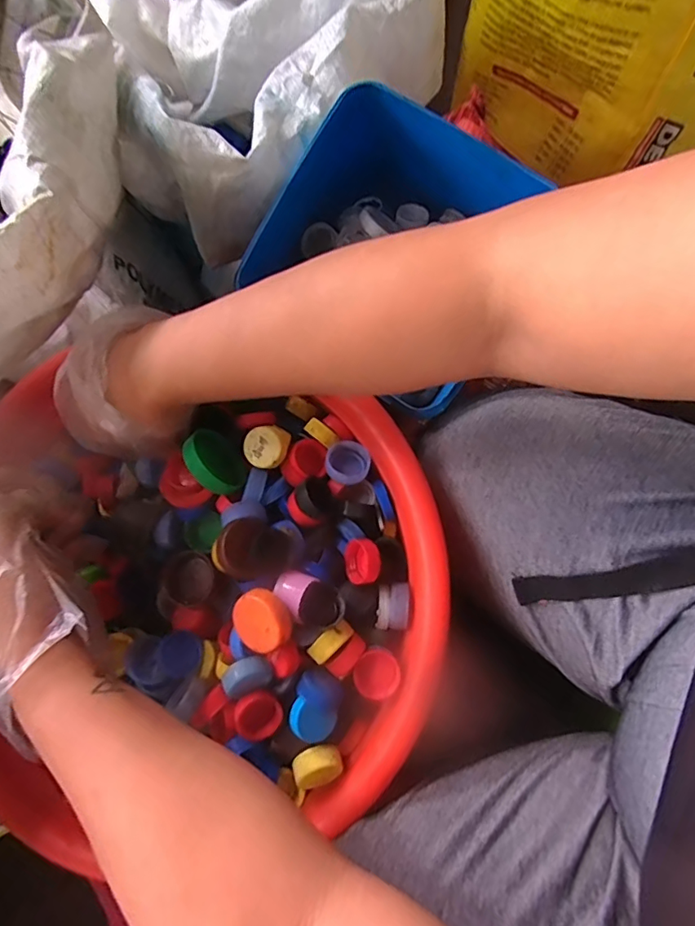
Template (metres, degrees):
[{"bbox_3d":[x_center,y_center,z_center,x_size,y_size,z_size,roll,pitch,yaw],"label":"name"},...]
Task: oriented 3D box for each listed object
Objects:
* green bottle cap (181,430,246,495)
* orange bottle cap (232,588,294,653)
[{"bbox_3d":[-0.093,-0.001,0.362,0.010,0.040,0.049,-40,83,35],"label":"green bottle cap"},{"bbox_3d":[-0.056,0.100,0.321,0.037,0.009,0.037,2,96,21],"label":"orange bottle cap"}]

